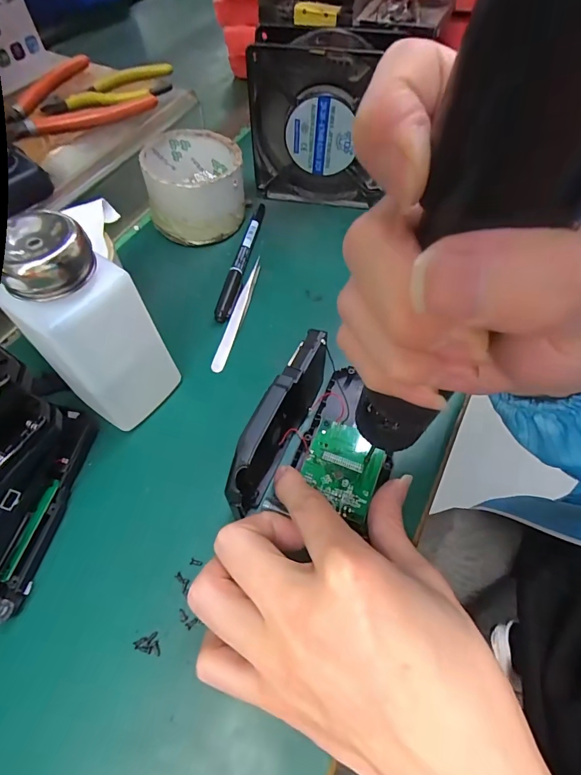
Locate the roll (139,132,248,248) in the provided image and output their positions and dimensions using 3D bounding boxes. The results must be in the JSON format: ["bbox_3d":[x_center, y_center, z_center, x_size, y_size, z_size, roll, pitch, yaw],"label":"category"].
[{"bbox_3d":[-0.081,-0.173,0.345,0.078,0.053,0.079,0,60,-1],"label":"roll"}]

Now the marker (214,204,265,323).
[{"bbox_3d":[-0.040,-0.111,0.336,0.012,0.007,0.139,10,60,5],"label":"marker"}]

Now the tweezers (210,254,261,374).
[{"bbox_3d":[-0.039,-0.058,0.307,0.012,0.008,0.104,15,61,8],"label":"tweezers"}]

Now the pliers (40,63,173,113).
[{"bbox_3d":[-0.161,-0.264,0.355,0.126,0.009,0.061,-10,61,-7],"label":"pliers"}]

